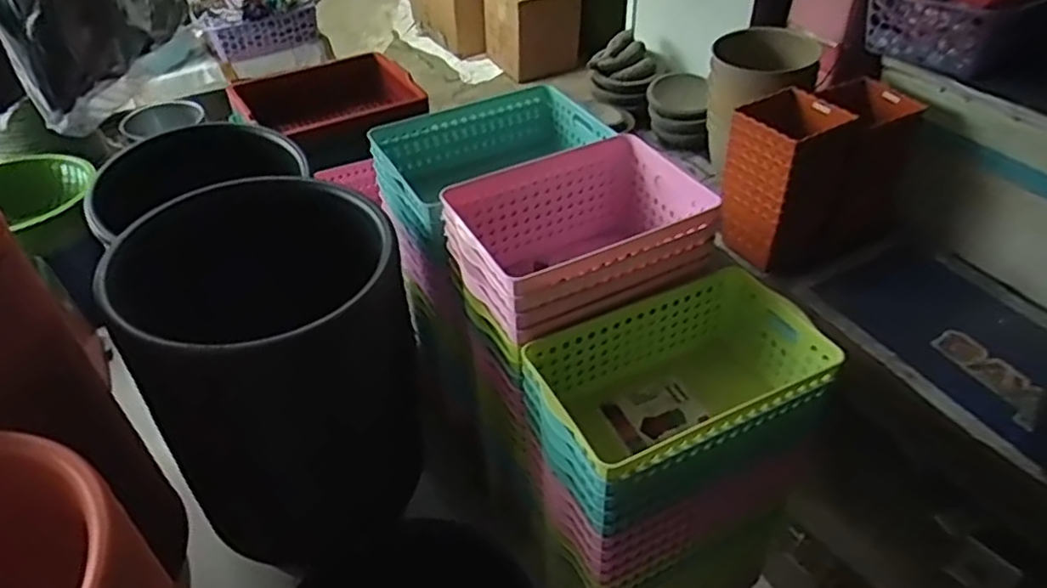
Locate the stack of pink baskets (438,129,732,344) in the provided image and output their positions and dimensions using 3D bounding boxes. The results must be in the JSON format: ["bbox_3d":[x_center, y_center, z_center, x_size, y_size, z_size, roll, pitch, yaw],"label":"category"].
[{"bbox_3d":[0.060,-0.054,0.769,0.262,0.134,0.185,-22,45,-22],"label":"stack of pink baskets"}]

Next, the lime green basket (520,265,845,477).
[{"bbox_3d":[0.159,0.107,0.712,0.287,0.131,0.169,-19,44,-19],"label":"lime green basket"}]

